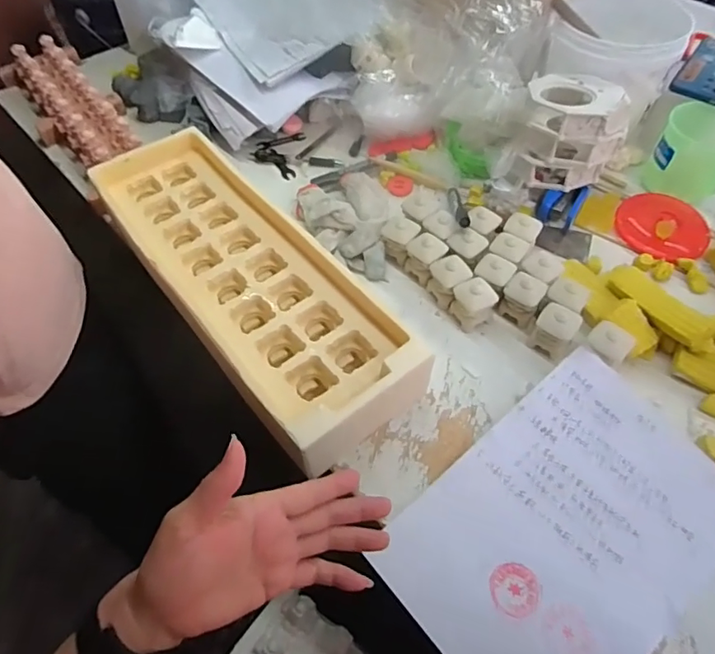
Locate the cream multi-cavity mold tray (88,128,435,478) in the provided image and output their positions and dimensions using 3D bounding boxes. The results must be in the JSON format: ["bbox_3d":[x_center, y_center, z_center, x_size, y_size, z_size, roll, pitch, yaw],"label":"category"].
[{"bbox_3d":[-0.136,-0.059,0.596,0.168,0.082,0.476,-35,62,-22],"label":"cream multi-cavity mold tray"}]

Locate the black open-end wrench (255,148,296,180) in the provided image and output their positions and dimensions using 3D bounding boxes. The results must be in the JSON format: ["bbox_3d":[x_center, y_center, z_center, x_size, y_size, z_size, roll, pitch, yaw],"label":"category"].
[{"bbox_3d":[-0.123,-0.253,0.786,0.081,0.012,0.029,36,63,23],"label":"black open-end wrench"}]

